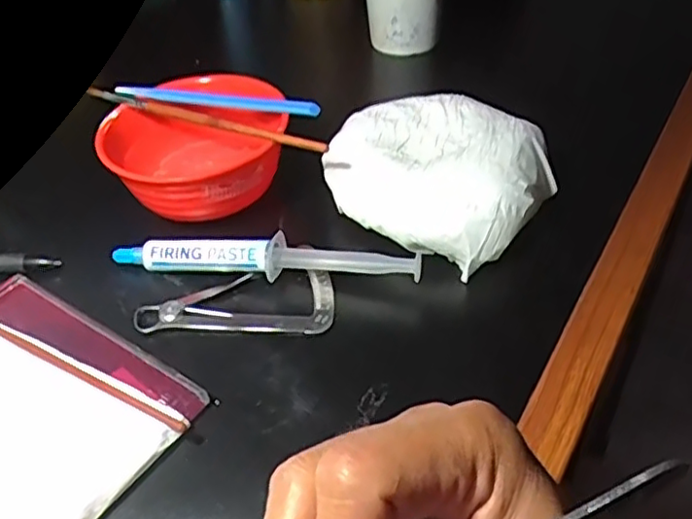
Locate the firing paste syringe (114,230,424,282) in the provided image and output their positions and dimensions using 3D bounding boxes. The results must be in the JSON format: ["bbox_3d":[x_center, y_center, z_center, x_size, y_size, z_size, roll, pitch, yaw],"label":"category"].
[{"bbox_3d":[-0.044,-0.001,0.354,0.168,0.023,0.021,4,44,9],"label":"firing paste syringe"}]

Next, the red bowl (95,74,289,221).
[{"bbox_3d":[-0.088,-0.066,0.396,0.115,0.050,0.092,1,43,5],"label":"red bowl"}]

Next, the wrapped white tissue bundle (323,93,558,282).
[{"bbox_3d":[0.050,-0.054,0.380,0.124,0.035,0.097,27,51,29],"label":"wrapped white tissue bundle"}]

